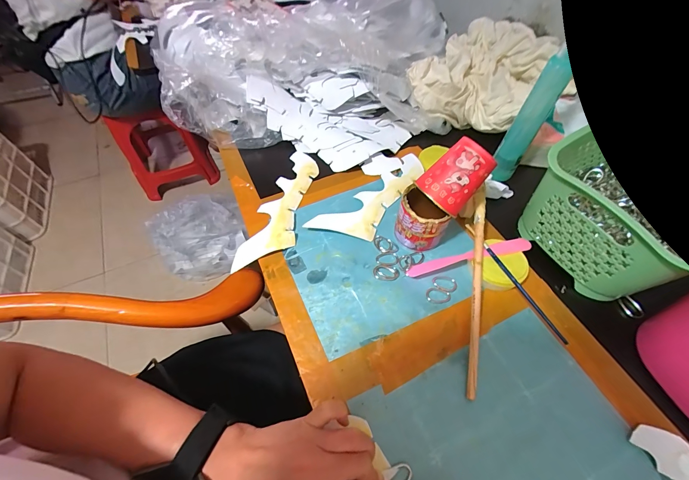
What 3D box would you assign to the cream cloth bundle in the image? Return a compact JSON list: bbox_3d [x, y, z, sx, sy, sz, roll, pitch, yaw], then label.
[{"bbox_3d":[0.245,-0.291,0.537,0.180,0.092,0.239,31,62,18],"label":"cream cloth bundle"}]

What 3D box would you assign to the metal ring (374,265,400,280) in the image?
[{"bbox_3d":[0.054,0.042,0.388,0.033,0.004,0.021,6,59,5],"label":"metal ring"}]

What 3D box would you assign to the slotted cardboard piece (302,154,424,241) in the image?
[{"bbox_3d":[0.043,-0.072,0.463,0.085,0.015,0.205,32,64,19],"label":"slotted cardboard piece"}]

